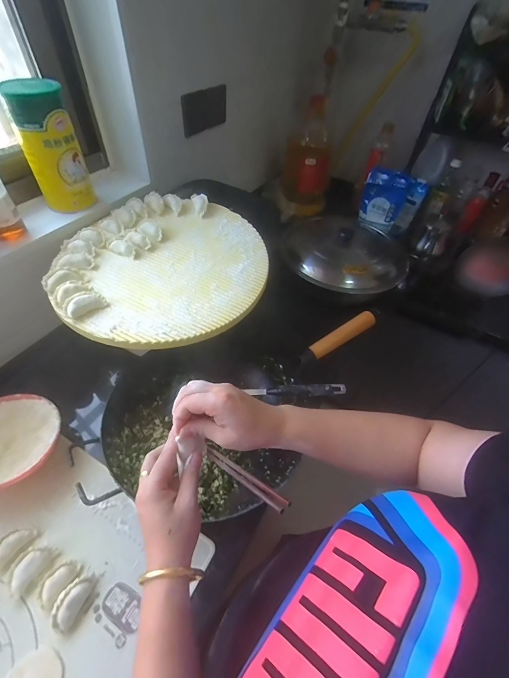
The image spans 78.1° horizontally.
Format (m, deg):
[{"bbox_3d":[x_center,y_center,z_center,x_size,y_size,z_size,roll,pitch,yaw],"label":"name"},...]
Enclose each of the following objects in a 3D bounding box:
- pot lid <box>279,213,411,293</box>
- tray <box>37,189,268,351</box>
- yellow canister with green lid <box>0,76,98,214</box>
[{"bbox_3d":[0.249,-0.232,0.832,0.294,0.077,0.291,3,54,-4],"label":"pot lid"},{"bbox_3d":[-0.169,-0.152,0.592,0.374,0.026,0.381,3,54,-4],"label":"tray"},{"bbox_3d":[-0.398,-0.373,0.621,0.100,0.210,0.104,-24,56,-23],"label":"yellow canister with green lid"}]

